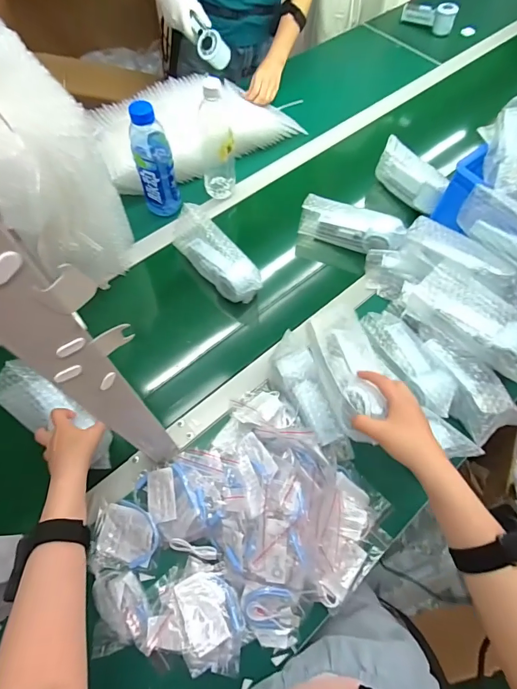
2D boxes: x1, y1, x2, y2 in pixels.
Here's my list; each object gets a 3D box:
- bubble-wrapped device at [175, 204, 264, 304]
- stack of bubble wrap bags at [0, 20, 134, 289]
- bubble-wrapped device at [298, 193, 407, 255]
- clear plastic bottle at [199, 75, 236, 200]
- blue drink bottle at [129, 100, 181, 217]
[{"bbox_3d":[-0.077,-0.162,0.696,0.070,0.072,0.201,-36,71,-18],"label":"bubble-wrapped device"},{"bbox_3d":[-0.381,-0.304,0.645,0.199,0.249,0.376,-29,69,-16],"label":"stack of bubble wrap bags"},{"bbox_3d":[0.183,-0.233,0.750,0.199,0.067,0.056,22,65,8],"label":"bubble-wrapped device"},{"bbox_3d":[-0.079,-0.390,0.736,0.065,0.219,0.054,-2,64,-4],"label":"clear plastic bottle"},{"bbox_3d":[-0.194,-0.339,0.708,0.071,0.203,0.059,-11,65,-8],"label":"blue drink bottle"}]

